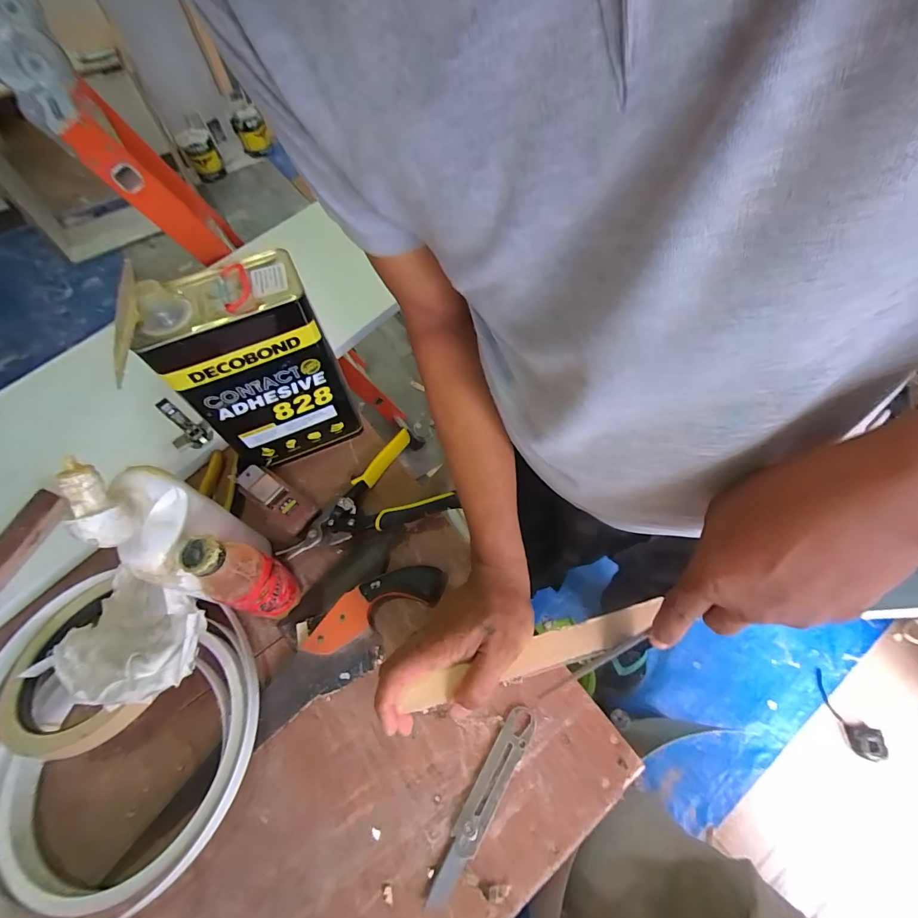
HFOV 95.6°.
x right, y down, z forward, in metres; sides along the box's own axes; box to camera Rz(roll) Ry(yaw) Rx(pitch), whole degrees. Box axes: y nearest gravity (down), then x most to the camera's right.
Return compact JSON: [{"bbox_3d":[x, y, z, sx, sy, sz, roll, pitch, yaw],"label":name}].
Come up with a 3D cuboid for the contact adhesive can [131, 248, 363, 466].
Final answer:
[{"bbox_3d":[-0.233,-0.094,0.502,0.162,0.257,0.084,-29,63,-13],"label":"contact adhesive can"}]

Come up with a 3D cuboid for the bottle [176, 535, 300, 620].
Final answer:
[{"bbox_3d":[-0.213,0.124,0.422,0.050,0.181,0.055,20,63,14],"label":"bottle"}]

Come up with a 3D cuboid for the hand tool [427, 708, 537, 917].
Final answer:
[{"bbox_3d":[0.025,0.328,0.401,0.029,0.009,0.172,27,65,17],"label":"hand tool"}]

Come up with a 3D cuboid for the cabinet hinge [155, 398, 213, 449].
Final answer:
[{"bbox_3d":[-0.382,-0.047,0.573,0.046,0.088,0.031,-9,60,-2],"label":"cabinet hinge"}]

